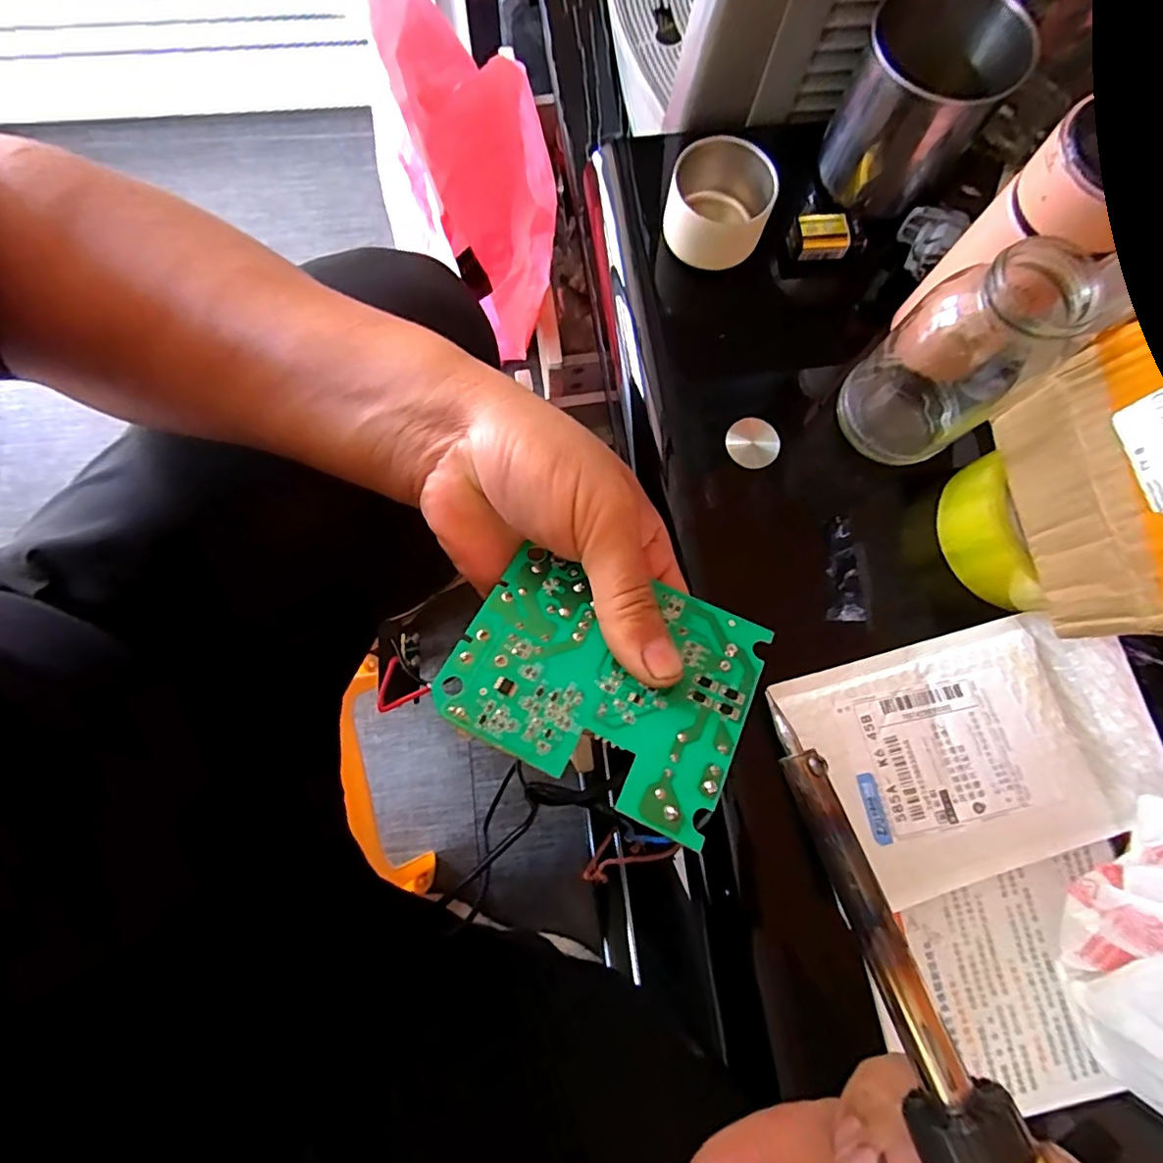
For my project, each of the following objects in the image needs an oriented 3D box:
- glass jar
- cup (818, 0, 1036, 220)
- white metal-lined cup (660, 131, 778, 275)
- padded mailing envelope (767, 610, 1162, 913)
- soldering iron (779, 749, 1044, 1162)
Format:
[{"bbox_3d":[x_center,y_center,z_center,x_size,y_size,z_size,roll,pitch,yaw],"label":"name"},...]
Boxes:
[{"bbox_3d":[0.203,-0.119,0.311,0.067,0.126,0.071,-37,81,-9],"label":"glass jar"},{"bbox_3d":[0.212,-0.301,0.357,0.079,0.092,0.076,0,78,-1],"label":"cup"},{"bbox_3d":[0.089,-0.245,0.370,0.063,0.050,0.062,0,78,-1],"label":"white metal-lined cup"},{"bbox_3d":[0.221,0.094,0.314,0.190,0.017,0.124,-15,78,-5],"label":"padded mailing envelope"},{"bbox_3d":[0.096,0.144,0.125,0.023,0.022,0.207,-17,69,-5],"label":"soldering iron"}]

